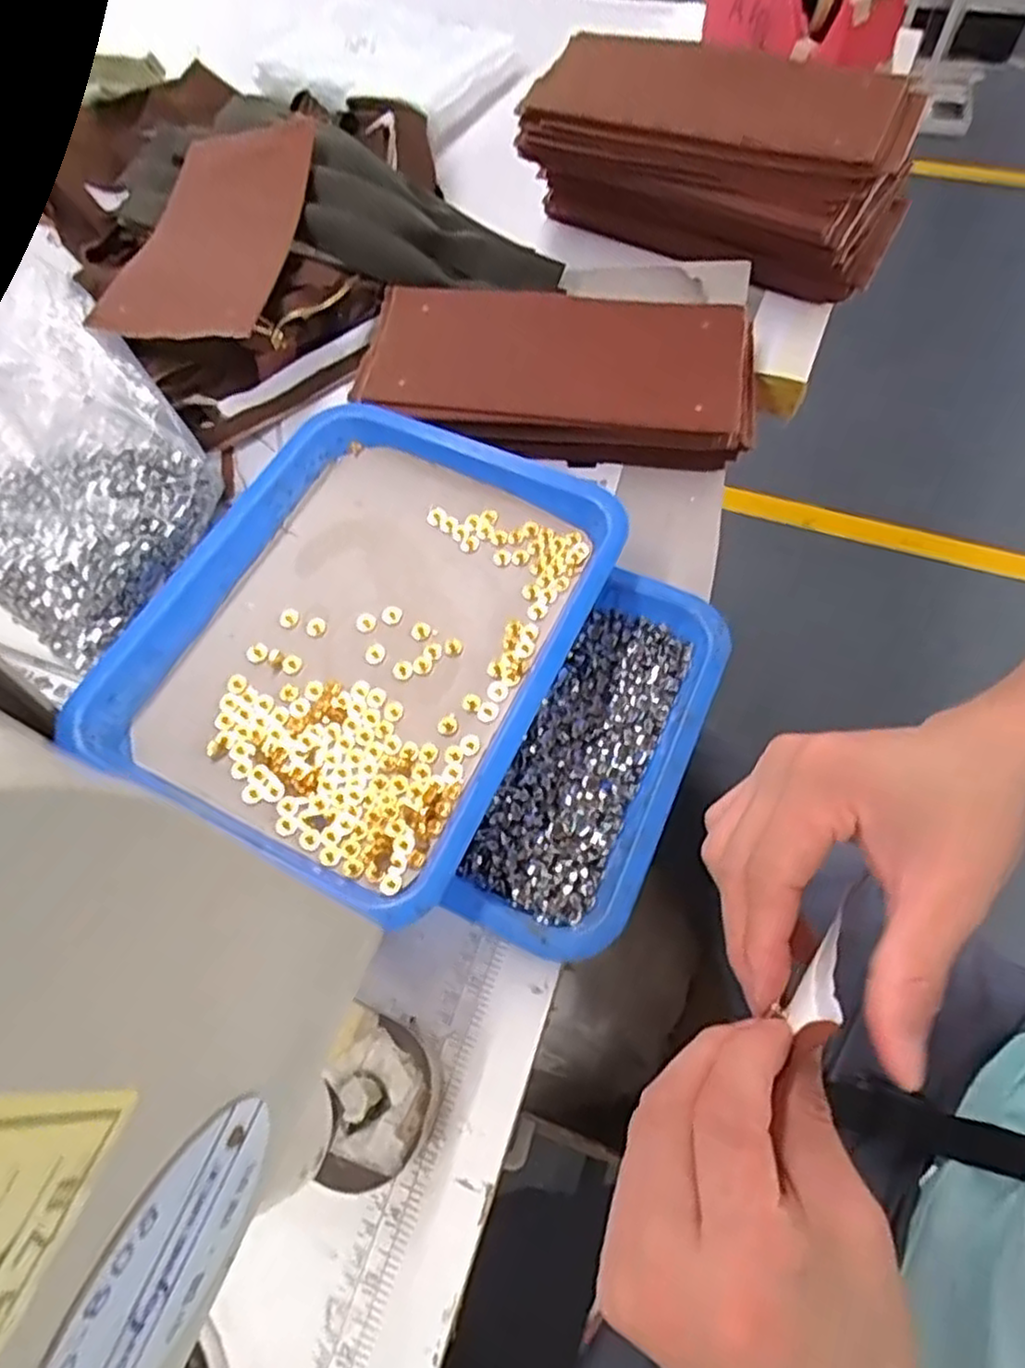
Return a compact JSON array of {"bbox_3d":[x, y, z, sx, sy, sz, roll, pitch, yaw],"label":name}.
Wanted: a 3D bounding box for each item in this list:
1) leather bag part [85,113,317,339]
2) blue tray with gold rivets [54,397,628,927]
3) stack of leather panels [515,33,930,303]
[{"bbox_3d":[-0.220,-0.352,0.552,0.109,0.034,0.288,4,63,5],"label":"leather bag part"},{"bbox_3d":[-0.084,-0.035,0.409,0.222,0.033,0.265,23,66,14],"label":"blue tray with gold rivets"},{"bbox_3d":[0.150,-0.400,0.549,0.288,0.112,0.124,28,68,16],"label":"stack of leather panels"}]

